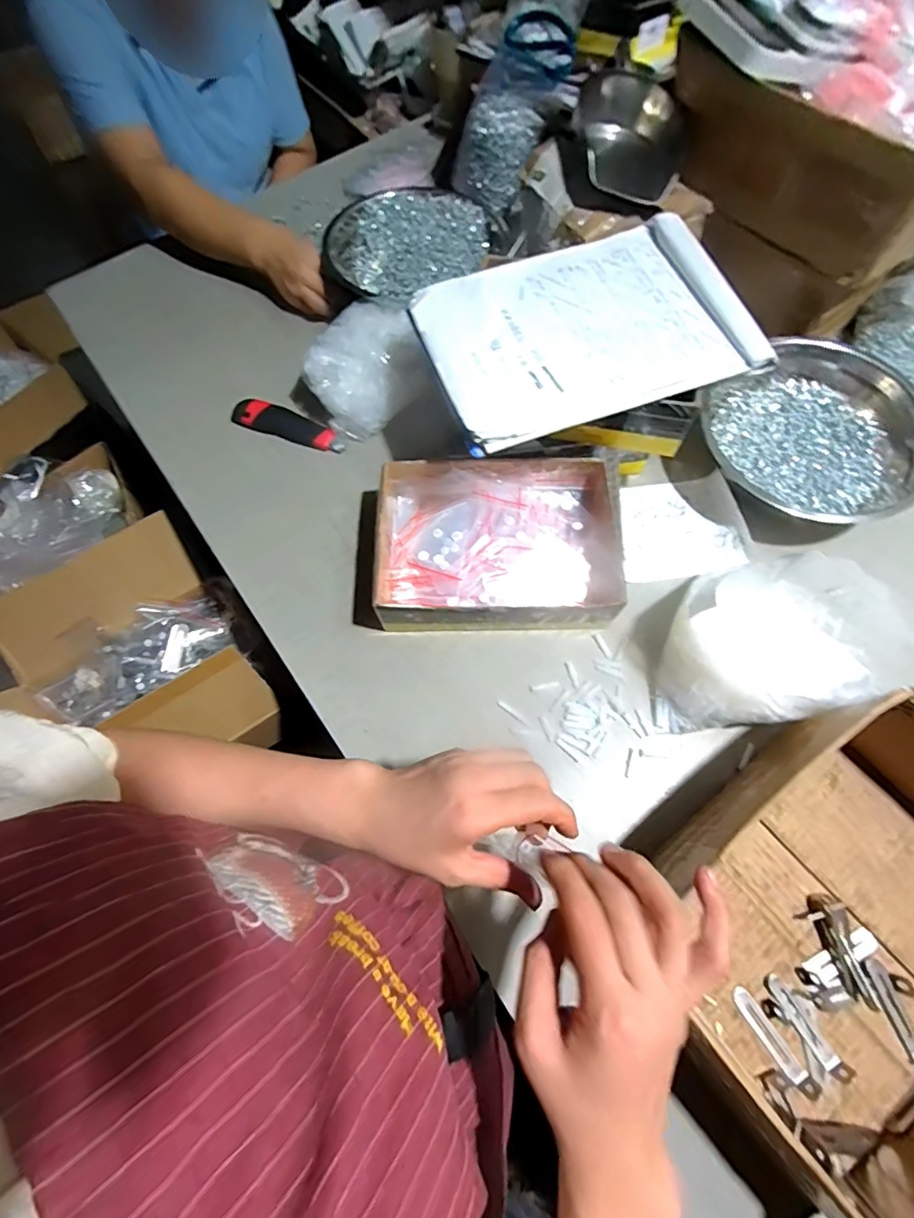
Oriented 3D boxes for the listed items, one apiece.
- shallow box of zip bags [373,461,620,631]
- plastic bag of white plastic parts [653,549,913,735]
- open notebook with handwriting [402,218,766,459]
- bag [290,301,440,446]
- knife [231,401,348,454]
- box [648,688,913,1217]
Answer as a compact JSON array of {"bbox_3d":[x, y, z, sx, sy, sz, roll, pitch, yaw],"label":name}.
[{"bbox_3d":[0.042,-0.069,0.561,0.244,0.075,0.179,-2,69,1],"label":"shallow box of zip bags"},{"bbox_3d":[0.293,0.030,0.504,0.201,0.090,0.159,-13,69,-3],"label":"plastic bag of white plastic parts"},{"bbox_3d":[0.125,-0.283,0.509,0.302,0.012,0.216,-19,70,-4],"label":"open notebook with handwriting"},{"bbox_3d":[-0.124,-0.301,0.647,0.151,0.084,0.137,-40,73,-13],"label":"bag"},{"bbox_3d":[-0.216,-0.239,0.654,0.147,0.030,0.036,17,71,8],"label":"knife"},{"bbox_3d":[0.324,0.256,0.400,0.313,0.121,0.253,-39,73,-12],"label":"box"}]

